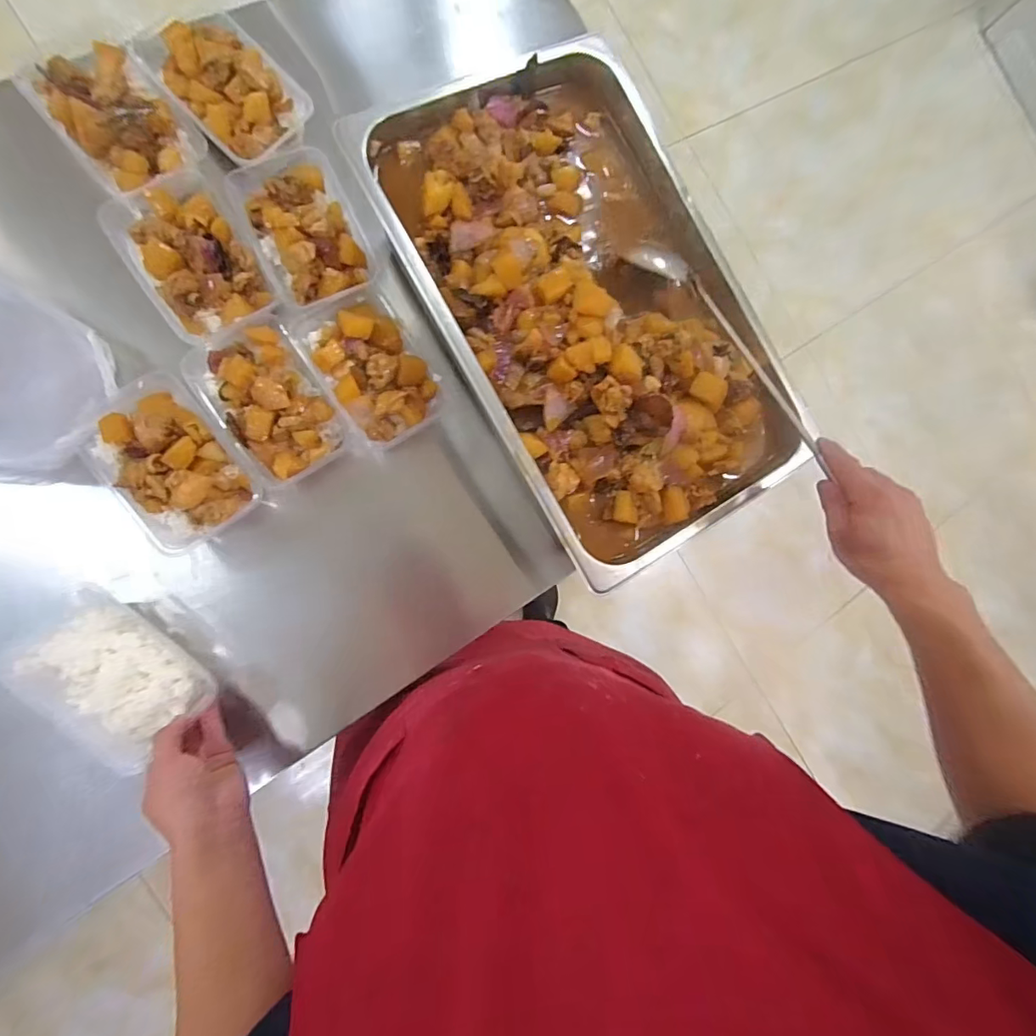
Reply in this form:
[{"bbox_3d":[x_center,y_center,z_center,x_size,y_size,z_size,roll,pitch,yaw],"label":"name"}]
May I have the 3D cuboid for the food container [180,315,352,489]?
[{"bbox_3d":[-0.265,-0.124,0.536,0.110,0.052,0.166,-34,93,-13],"label":"food container"}]

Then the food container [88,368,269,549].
[{"bbox_3d":[-0.354,-0.058,0.505,0.115,0.047,0.169,-35,93,-13],"label":"food container"}]

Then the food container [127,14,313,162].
[{"bbox_3d":[-0.315,-0.471,0.544,0.153,0.038,0.117,42,78,-7],"label":"food container"}]

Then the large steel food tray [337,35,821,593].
[{"bbox_3d":[0.084,-0.227,0.524,0.324,0.069,0.519,-29,90,-9],"label":"large steel food tray"}]

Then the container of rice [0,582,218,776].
[{"bbox_3d":[-0.403,0.161,0.498,0.150,0.037,0.107,43,81,-3],"label":"container of rice"}]

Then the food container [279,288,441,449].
[{"bbox_3d":[-0.163,-0.171,0.554,0.110,0.045,0.168,-36,94,-13],"label":"food container"}]

